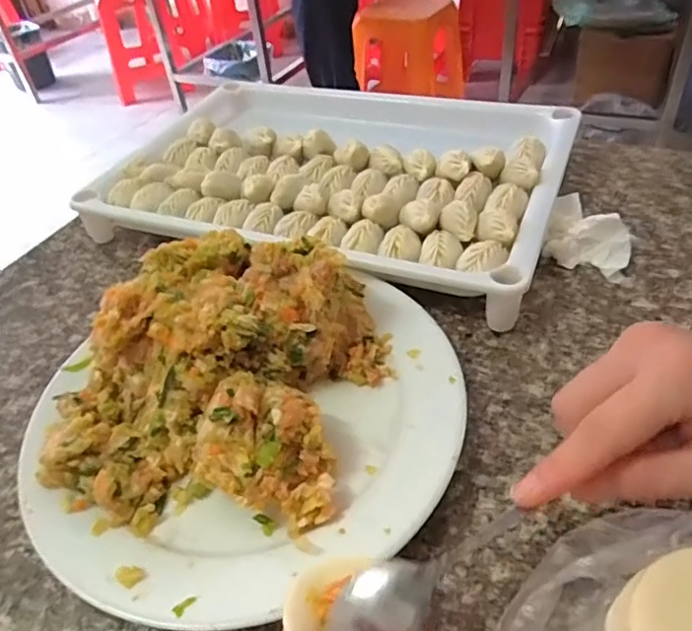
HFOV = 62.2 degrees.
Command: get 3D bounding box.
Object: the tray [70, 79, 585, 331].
[{"bbox_3d":[-0.011,-0.123,0.509,0.377,0.059,0.258,13,46,21],"label":"tray"}]

